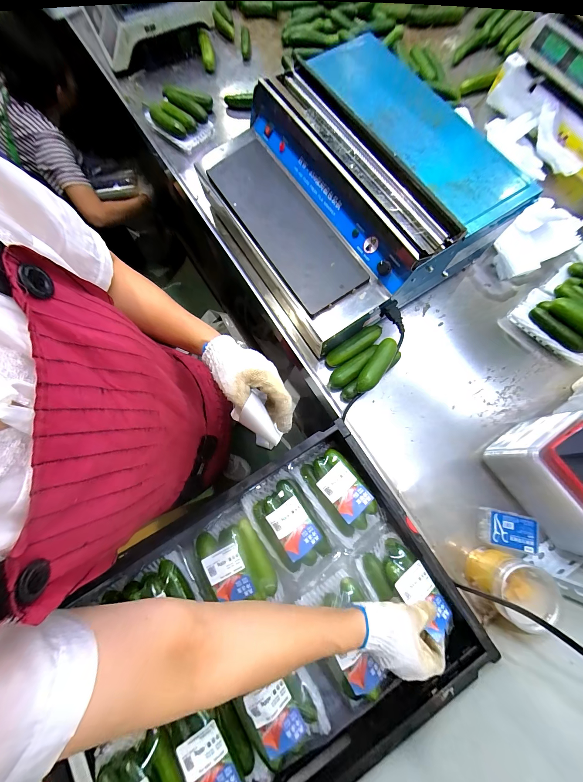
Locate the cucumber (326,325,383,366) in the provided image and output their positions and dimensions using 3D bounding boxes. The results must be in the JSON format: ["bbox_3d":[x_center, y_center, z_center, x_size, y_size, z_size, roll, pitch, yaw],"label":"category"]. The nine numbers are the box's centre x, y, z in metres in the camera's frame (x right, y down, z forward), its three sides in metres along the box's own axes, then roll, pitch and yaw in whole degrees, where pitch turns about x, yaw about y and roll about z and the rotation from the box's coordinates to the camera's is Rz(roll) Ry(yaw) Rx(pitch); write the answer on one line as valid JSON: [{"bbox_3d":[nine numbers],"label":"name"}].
[{"bbox_3d":[0.122,-0.091,0.541,0.115,0.032,0.032,-31,78,-7],"label":"cucumber"}]

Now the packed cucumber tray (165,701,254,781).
[{"bbox_3d":[-0.107,0.498,0.377,0.069,0.047,0.128,-40,79,-9],"label":"packed cucumber tray"}]

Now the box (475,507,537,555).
[{"bbox_3d":[0.369,0.238,0.467,0.081,0.034,0.057,12,76,3],"label":"box"}]

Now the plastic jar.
[{"bbox_3d":[0.339,0.299,0.421,0.101,0.083,0.091,23,77,6],"label":"plastic jar"}]

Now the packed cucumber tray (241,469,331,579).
[{"bbox_3d":[-0.004,0.228,0.449,0.101,0.042,0.163,-31,78,-7],"label":"packed cucumber tray"}]

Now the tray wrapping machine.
[{"bbox_3d":[0.098,-0.390,0.556,0.412,0.176,0.491,-32,78,-7],"label":"tray wrapping machine"}]

